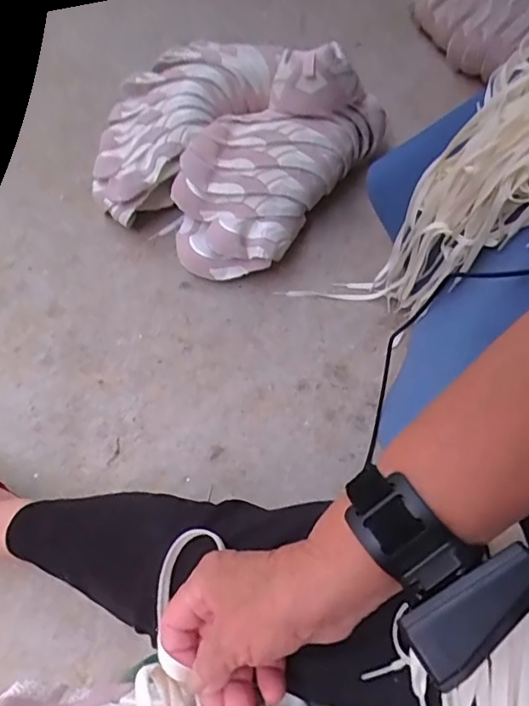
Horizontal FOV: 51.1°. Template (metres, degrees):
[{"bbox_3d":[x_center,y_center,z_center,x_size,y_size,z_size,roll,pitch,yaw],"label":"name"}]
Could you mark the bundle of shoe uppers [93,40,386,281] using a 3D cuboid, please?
[{"bbox_3d":[-0.069,-0.337,0.868,0.369,0.192,0.367,34,68,15],"label":"bundle of shoe uppers"}]

